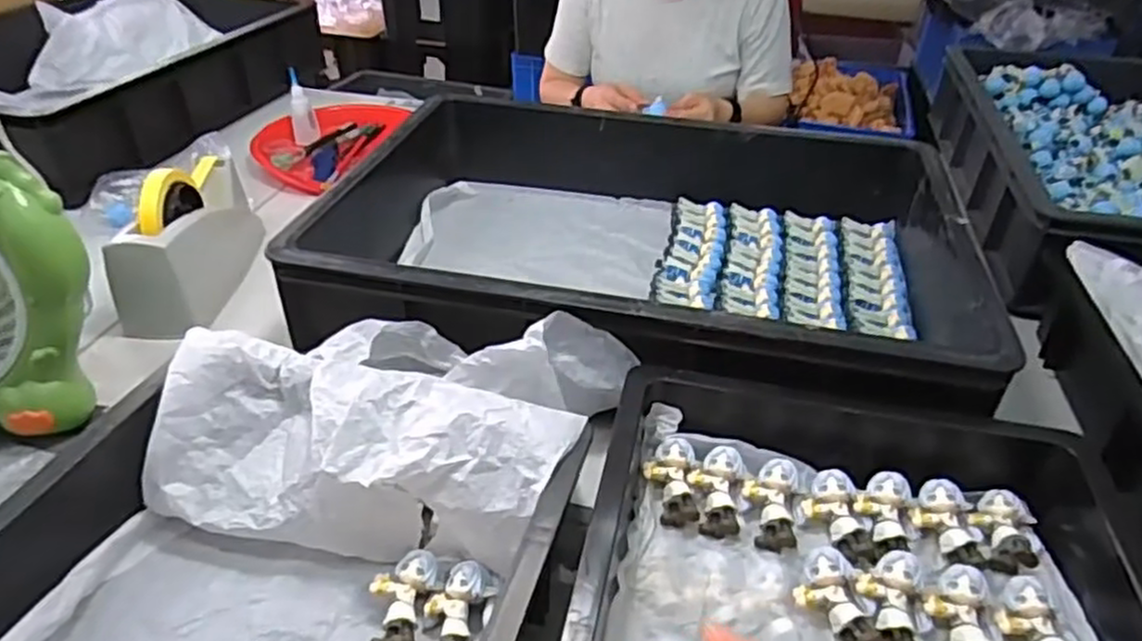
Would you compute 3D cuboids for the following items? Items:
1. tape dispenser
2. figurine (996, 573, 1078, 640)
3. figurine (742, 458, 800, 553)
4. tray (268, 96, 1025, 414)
[{"bbox_3d":[-0.393,-0.090,0.743,0.078,0.125,0.214,-3,38,0],"label":"tape dispenser"},{"bbox_3d":[0.272,0.178,0.420,0.039,0.020,0.065,-8,51,-5],"label":"figurine"},{"bbox_3d":[0.138,0.126,0.497,0.036,0.019,0.062,4,64,9],"label":"figurine"},{"bbox_3d":[0.067,-0.081,0.717,0.575,0.138,0.408,8,37,9],"label":"tray"}]

